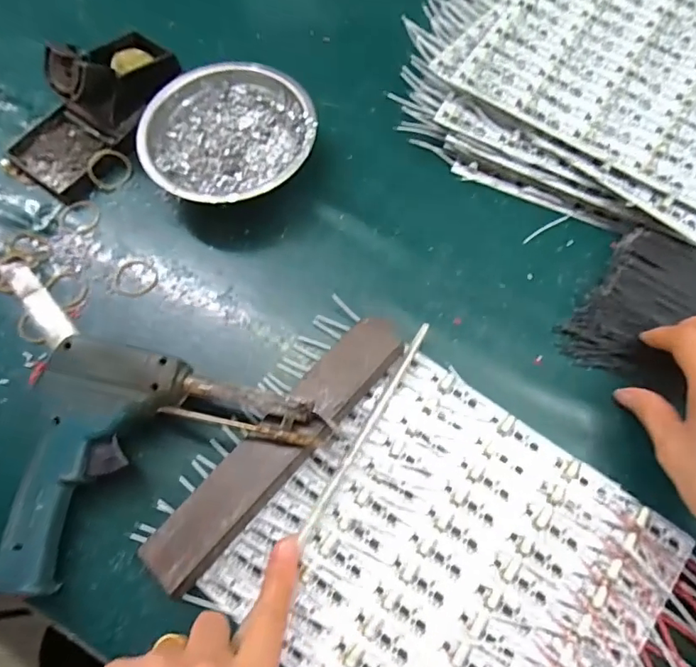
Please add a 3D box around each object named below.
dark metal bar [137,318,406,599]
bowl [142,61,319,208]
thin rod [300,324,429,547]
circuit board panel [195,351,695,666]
[{"bbox_3d":[-0.040,0.067,0.326,0.037,0.024,0.198,41,74,14],"label":"dark metal bar"},{"bbox_3d":[-0.088,-0.143,0.403,0.123,0.046,0.122,0,69,0],"label":"bowl"},{"bbox_3d":[0.012,0.059,0.336,0.005,0.009,0.155,29,73,11],"label":"thin rod"},{"bbox_3d":[0.062,0.133,0.309,0.210,0.014,0.195,35,73,13],"label":"circuit board panel"}]

